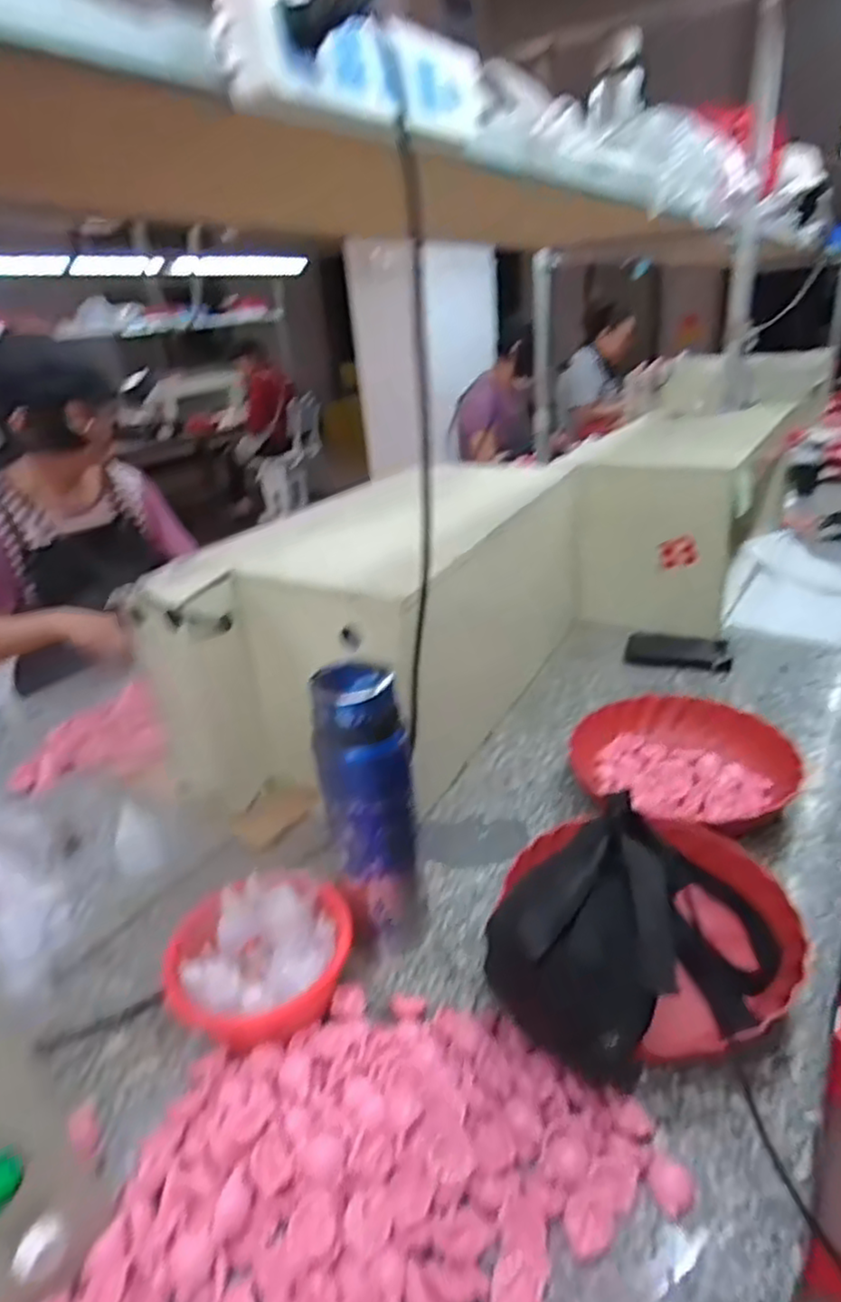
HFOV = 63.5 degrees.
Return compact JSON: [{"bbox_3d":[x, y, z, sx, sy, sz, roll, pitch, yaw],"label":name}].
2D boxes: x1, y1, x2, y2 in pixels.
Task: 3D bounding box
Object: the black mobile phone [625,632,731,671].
[{"bbox_3d":[0.408,-0.002,1.075,0.157,0.018,0.085,0,27,11],"label":"black mobile phone"}]

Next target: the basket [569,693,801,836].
[{"bbox_3d":[0.306,0.125,0.802,0.183,0.050,0.225,-26,33,-35],"label":"basket"}]

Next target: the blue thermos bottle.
[{"bbox_3d":[-0.042,0.145,0.587,0.079,0.269,0.066,-8,27,-5],"label":"blue thermos bottle"}]

